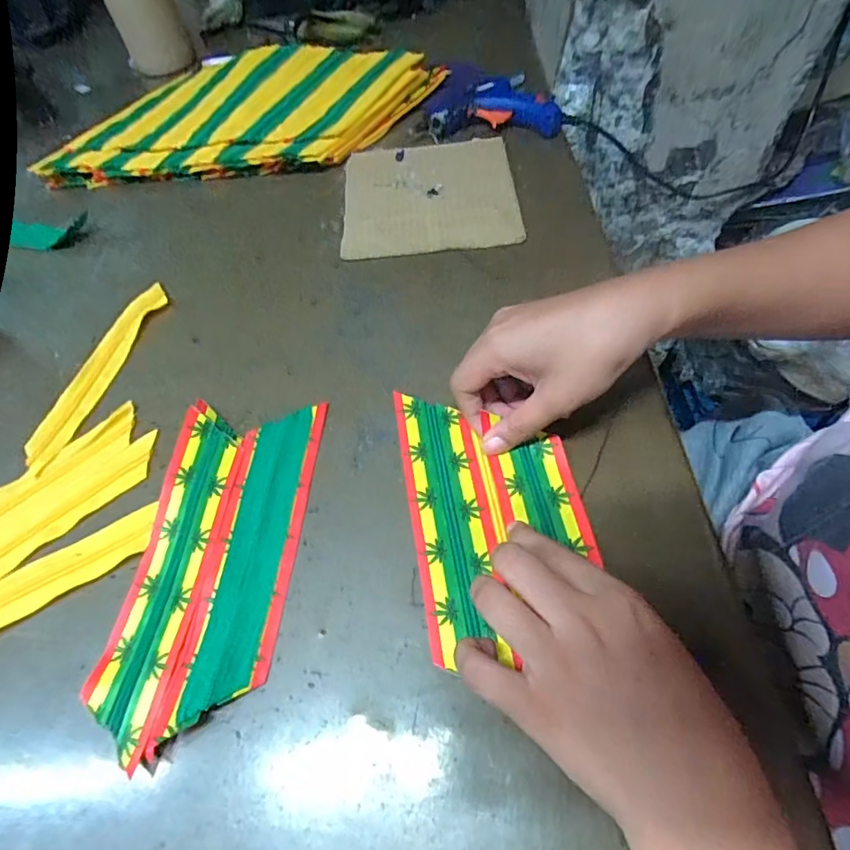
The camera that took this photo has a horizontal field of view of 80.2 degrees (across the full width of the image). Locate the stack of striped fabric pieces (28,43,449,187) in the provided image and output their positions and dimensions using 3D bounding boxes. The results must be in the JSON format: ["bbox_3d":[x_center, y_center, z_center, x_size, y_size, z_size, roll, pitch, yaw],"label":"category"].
[{"bbox_3d":[-0.193,-0.346,0.542,0.405,0.048,0.209,2,58,6],"label":"stack of striped fabric pieces"}]

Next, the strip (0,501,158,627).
[{"bbox_3d":[-0.238,0.100,0.286,0.174,0.004,0.029,-30,60,-14],"label":"strip"}]

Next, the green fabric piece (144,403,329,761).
[{"bbox_3d":[-0.099,0.070,0.290,0.046,0.012,0.188,2,58,6],"label":"green fabric piece"}]

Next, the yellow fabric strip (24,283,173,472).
[{"bbox_3d":[-0.240,-0.043,0.378,0.030,0.009,0.169,11,59,12],"label":"yellow fabric strip"}]

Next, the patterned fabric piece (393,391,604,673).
[{"bbox_3d":[0.040,0.044,0.298,0.098,0.006,0.161,-9,57,-1],"label":"patterned fabric piece"}]

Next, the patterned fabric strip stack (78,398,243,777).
[{"bbox_3d":[-0.143,0.074,0.290,0.045,0.013,0.190,3,58,7],"label":"patterned fabric strip stack"}]

